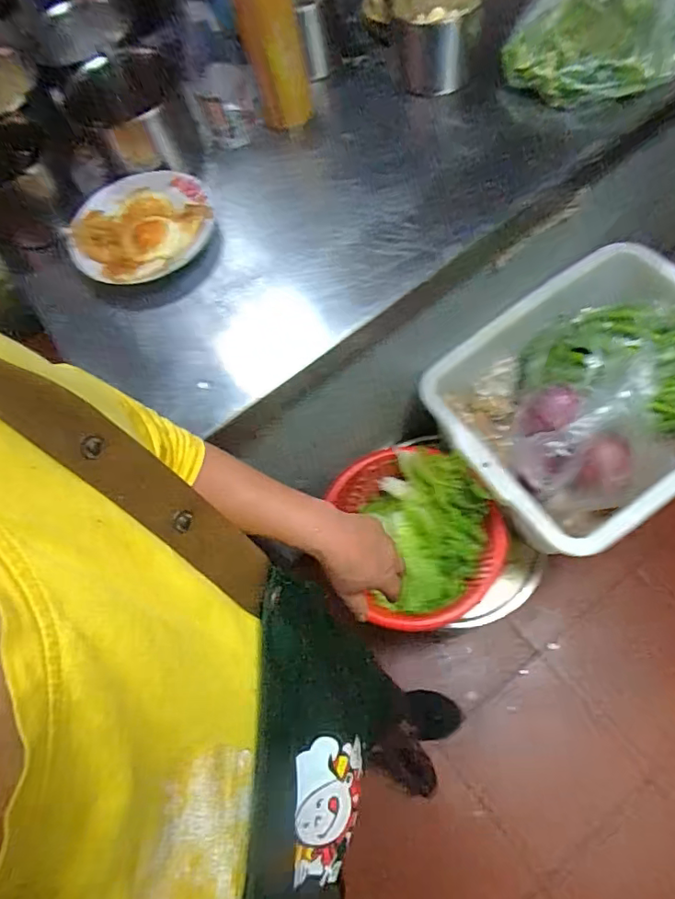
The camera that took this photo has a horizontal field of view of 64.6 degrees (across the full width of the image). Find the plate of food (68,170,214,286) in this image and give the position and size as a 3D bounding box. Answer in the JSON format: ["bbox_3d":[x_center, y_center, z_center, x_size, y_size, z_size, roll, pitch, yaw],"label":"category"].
[{"bbox_3d":[-0.263,-0.289,0.713,0.182,0.038,0.167,-2,74,6],"label":"plate of food"}]

